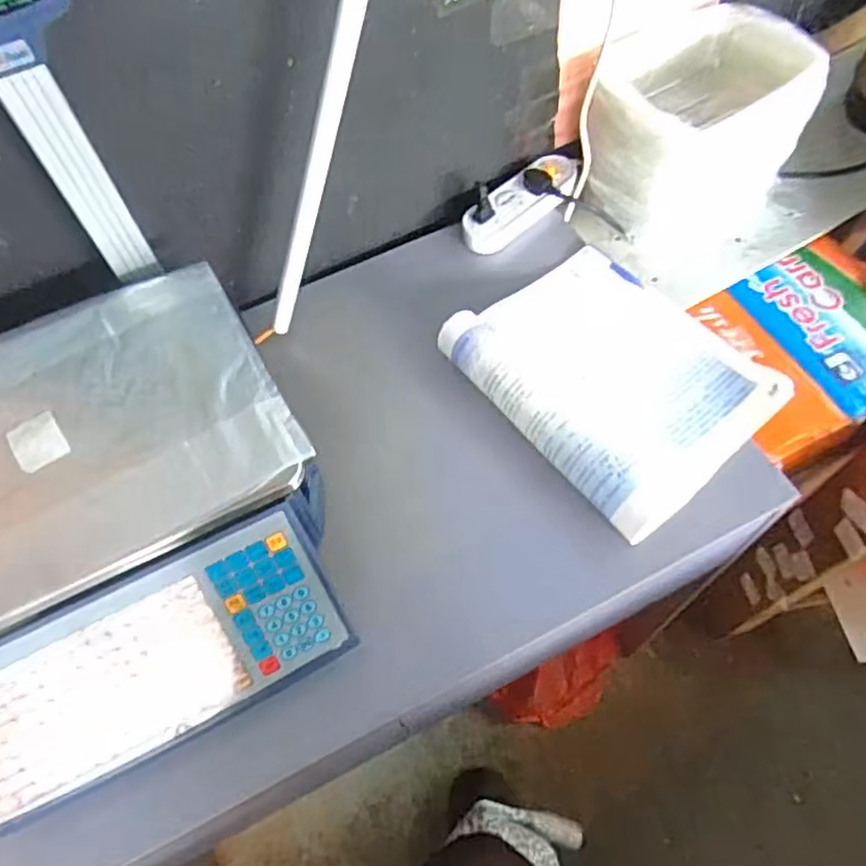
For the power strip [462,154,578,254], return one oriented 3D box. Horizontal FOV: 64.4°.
[{"bbox_3d":[0.110,-0.290,0.863,0.173,0.034,0.060,-35,64,-16],"label":"power strip"}]

